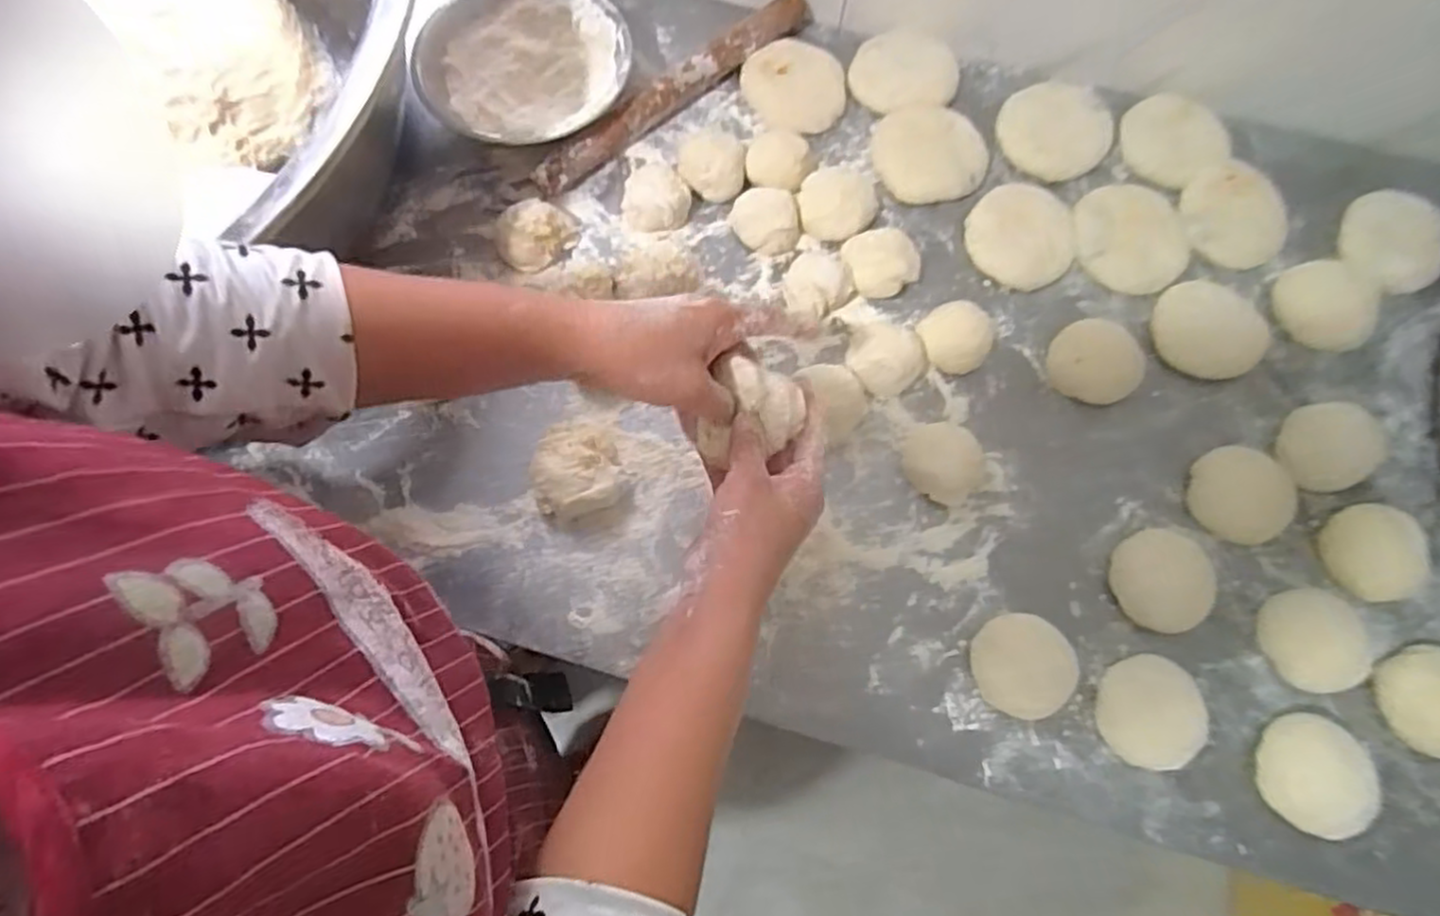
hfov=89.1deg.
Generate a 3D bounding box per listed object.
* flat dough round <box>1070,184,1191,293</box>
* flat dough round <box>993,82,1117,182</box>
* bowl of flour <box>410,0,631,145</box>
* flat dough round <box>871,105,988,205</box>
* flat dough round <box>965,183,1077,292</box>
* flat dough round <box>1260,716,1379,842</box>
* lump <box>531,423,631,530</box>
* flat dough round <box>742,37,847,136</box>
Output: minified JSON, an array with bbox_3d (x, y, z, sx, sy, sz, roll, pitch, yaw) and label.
[{"bbox_3d":[0.333,-0.179,0.597,0.086,0.016,0.093,0,74,0],"label":"flat dough round"},{"bbox_3d":[0.290,-0.284,0.630,0.093,0.020,0.088,0,74,0],"label":"flat dough round"},{"bbox_3d":[-0.162,-0.326,0.619,0.169,0.056,0.170,0,74,0],"label":"bowl of flour"},{"bbox_3d":[0.176,-0.257,0.613,0.084,0.029,0.086,0,74,0],"label":"flat dough round"},{"bbox_3d":[0.254,-0.186,0.608,0.105,0.017,0.086,-36,77,-10],"label":"flat dough round"},{"bbox_3d":[0.377,0.202,0.469,0.060,0.032,0.068,22,75,6],"label":"flat dough round"},{"bbox_3d":[-0.103,0.011,0.530,0.063,0.026,0.072,-17,75,-5],"label":"lump"},{"bbox_3d":[0.068,-0.328,0.642,0.086,0.017,0.079,0,74,0],"label":"flat dough round"}]

